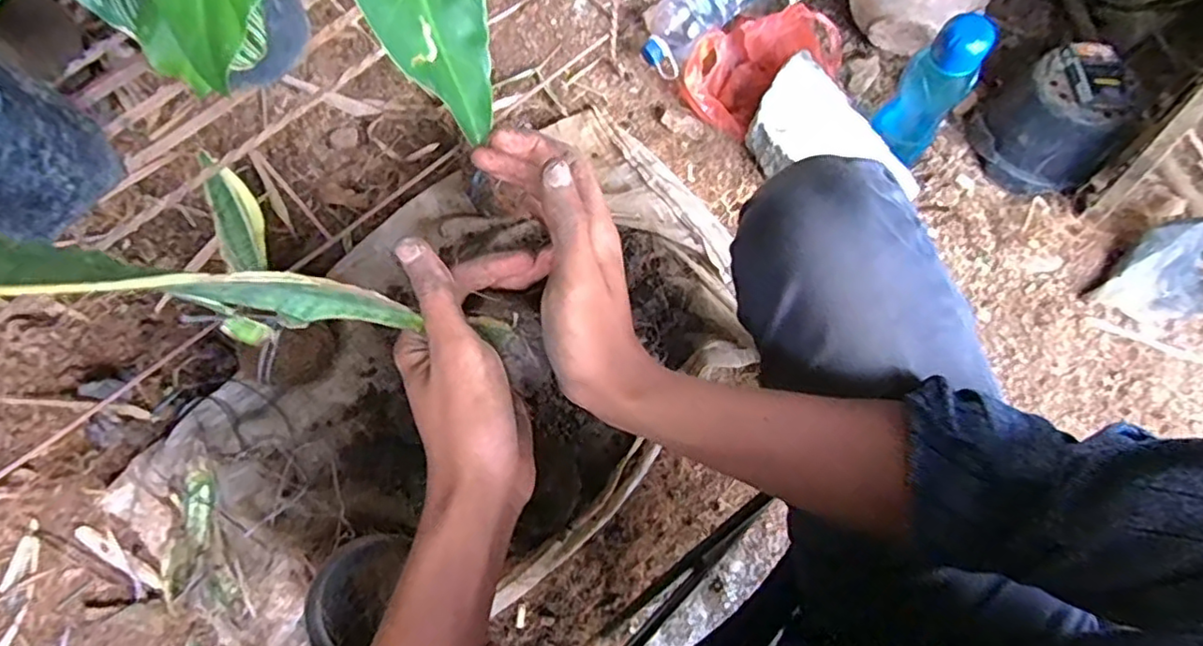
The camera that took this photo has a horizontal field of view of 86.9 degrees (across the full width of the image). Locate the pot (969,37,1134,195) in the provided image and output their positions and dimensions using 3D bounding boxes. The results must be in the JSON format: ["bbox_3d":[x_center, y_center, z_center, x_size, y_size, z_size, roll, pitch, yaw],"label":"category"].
[{"bbox_3d":[0.593,-0.266,0.836,0.158,0.146,0.122,42,74,13],"label":"pot"}]

